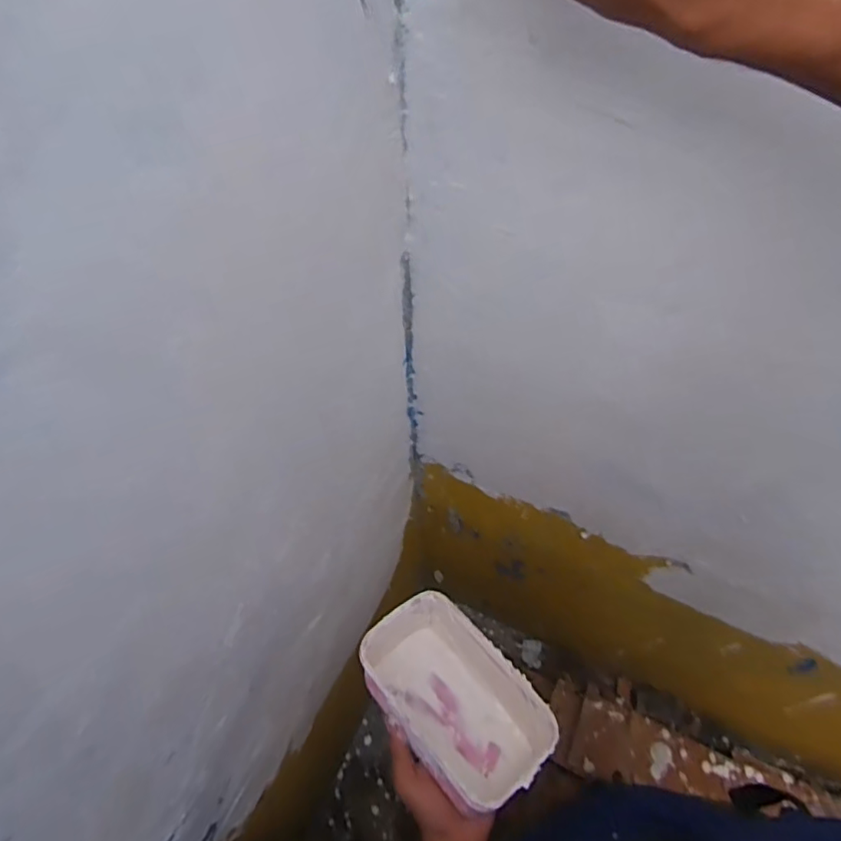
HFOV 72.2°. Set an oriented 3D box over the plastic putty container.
[{"bbox_3d":[0.031,0.275,0.574,0.114,0.089,0.187,-38,64,-21],"label":"plastic putty container"}]

